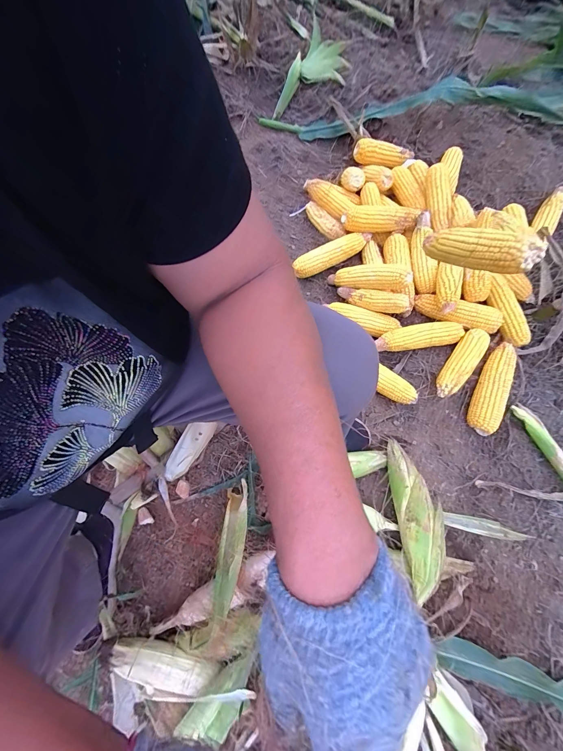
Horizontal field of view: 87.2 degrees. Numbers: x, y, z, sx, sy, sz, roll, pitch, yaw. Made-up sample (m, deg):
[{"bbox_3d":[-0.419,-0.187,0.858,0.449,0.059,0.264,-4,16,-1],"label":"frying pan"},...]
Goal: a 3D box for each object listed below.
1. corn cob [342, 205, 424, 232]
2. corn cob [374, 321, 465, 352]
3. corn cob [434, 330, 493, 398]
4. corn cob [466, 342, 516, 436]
[{"bbox_3d":[0.256,-0.410,0.767,0.193,0.048,0.055,8,70,3],"label":"corn cob"},{"bbox_3d":[0.329,-0.094,0.699,0.189,0.043,0.058,-4,70,-2],"label":"corn cob"},{"bbox_3d":[0.413,-0.024,0.686,0.054,0.057,0.177,34,73,11],"label":"corn cob"},{"bbox_3d":[0.471,0.028,0.665,0.059,0.060,0.206,20,74,9],"label":"corn cob"}]

